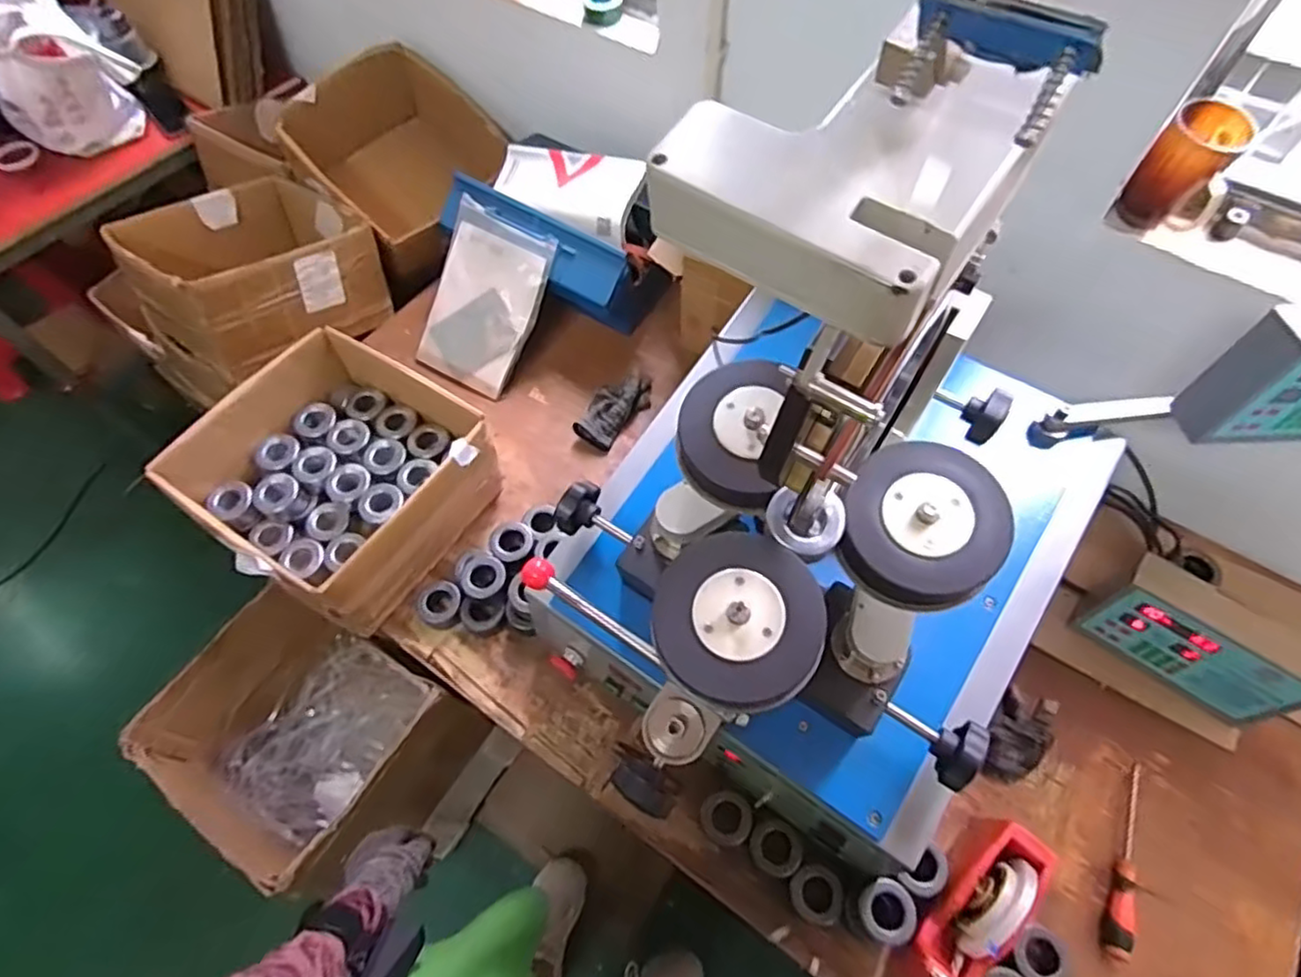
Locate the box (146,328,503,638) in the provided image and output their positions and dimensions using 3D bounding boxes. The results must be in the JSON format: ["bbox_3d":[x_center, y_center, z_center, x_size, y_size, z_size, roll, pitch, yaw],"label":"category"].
[{"bbox_3d":[-0.437,-0.013,0.960,0.325,0.176,0.335,30,65,16],"label":"box"}]

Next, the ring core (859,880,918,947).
[{"bbox_3d":[0.258,0.459,0.720,0.055,0.020,0.060,0,61,0],"label":"ring core"}]

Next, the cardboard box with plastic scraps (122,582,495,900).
[{"bbox_3d":[-0.494,0.361,0.970,0.311,0.224,0.291,28,65,15],"label":"cardboard box with plastic scraps"}]

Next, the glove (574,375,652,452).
[{"bbox_3d":[-0.060,-0.138,1.108,0.077,0.043,0.157,34,66,18],"label":"glove"}]

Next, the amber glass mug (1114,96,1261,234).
[{"bbox_3d":[0.598,-0.354,0.740,0.090,0.111,0.082,33,66,18],"label":"amber glass mug"}]

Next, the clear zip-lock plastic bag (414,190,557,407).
[{"bbox_3d":[-0.285,-0.313,1.119,0.184,0.028,0.279,29,106,14],"label":"clear zip-lock plastic bag"}]

